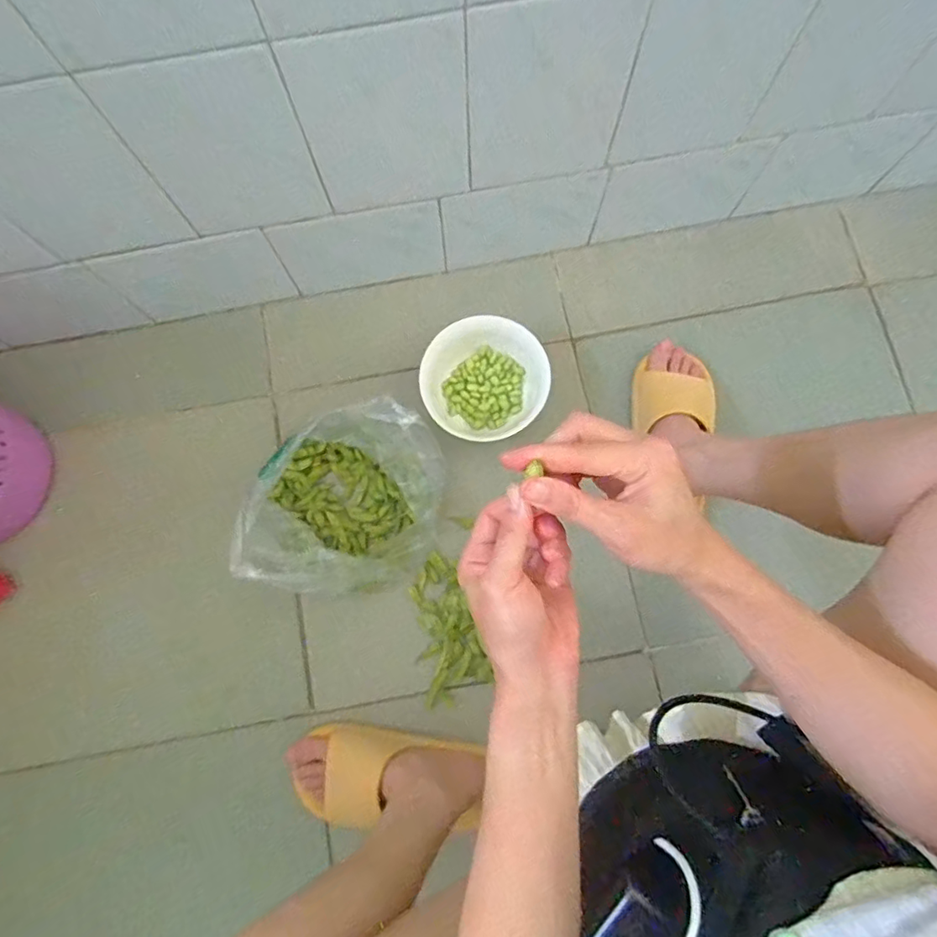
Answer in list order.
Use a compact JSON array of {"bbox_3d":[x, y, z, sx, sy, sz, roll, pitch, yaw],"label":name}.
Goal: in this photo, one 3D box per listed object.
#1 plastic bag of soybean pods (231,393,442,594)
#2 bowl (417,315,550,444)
[{"bbox_3d":[-0.138,0.037,0.624,0.194,0.142,0.203,14,79,4],"label":"plastic bag of soybean pods"},{"bbox_3d":[0.019,-0.103,0.683,0.145,0.070,0.141,0,78,1],"label":"bowl"}]

